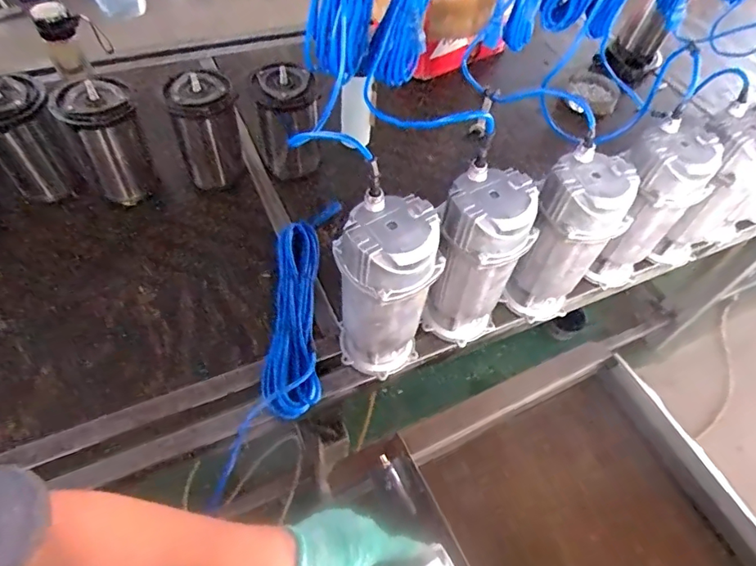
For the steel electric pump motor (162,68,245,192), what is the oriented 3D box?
[{"bbox_3d":[-0.334,-0.285,0.968,0.121,0.234,0.101,-21,59,-20],"label":"steel electric pump motor"}]

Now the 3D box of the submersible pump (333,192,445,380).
[{"bbox_3d":[0.008,0.018,0.723,0.139,0.291,0.125,12,54,3],"label":"submersible pump"}]

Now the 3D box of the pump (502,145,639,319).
[{"bbox_3d":[0.302,-0.062,0.810,0.133,0.291,0.115,29,56,15],"label":"pump"}]

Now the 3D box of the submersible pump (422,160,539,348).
[{"bbox_3d":[0.149,-0.024,0.766,0.124,0.296,0.114,1,54,-5],"label":"submersible pump"}]

